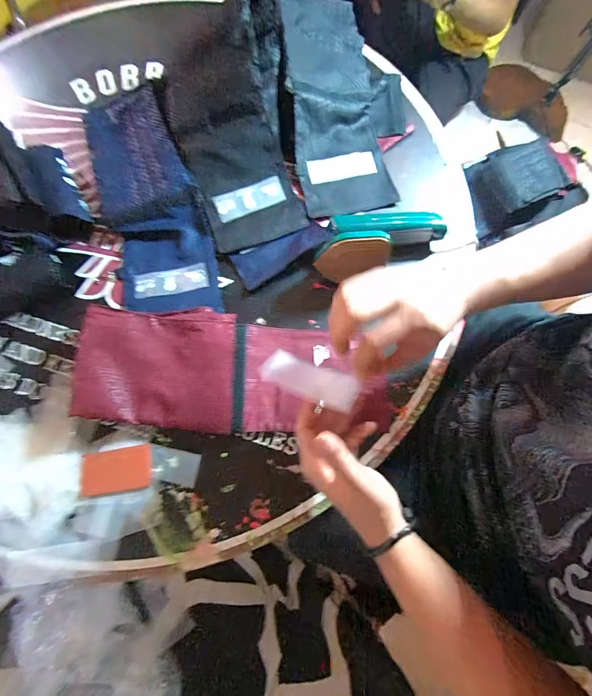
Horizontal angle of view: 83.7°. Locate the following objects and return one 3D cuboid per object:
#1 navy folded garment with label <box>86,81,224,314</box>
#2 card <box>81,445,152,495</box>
[{"bbox_3d":[-0.227,-0.229,0.502,0.145,0.037,0.411,-20,76,-4],"label":"navy folded garment with label"},{"bbox_3d":[-0.225,0.153,0.417,0.081,0.004,0.050,-8,75,-5],"label":"card"}]

